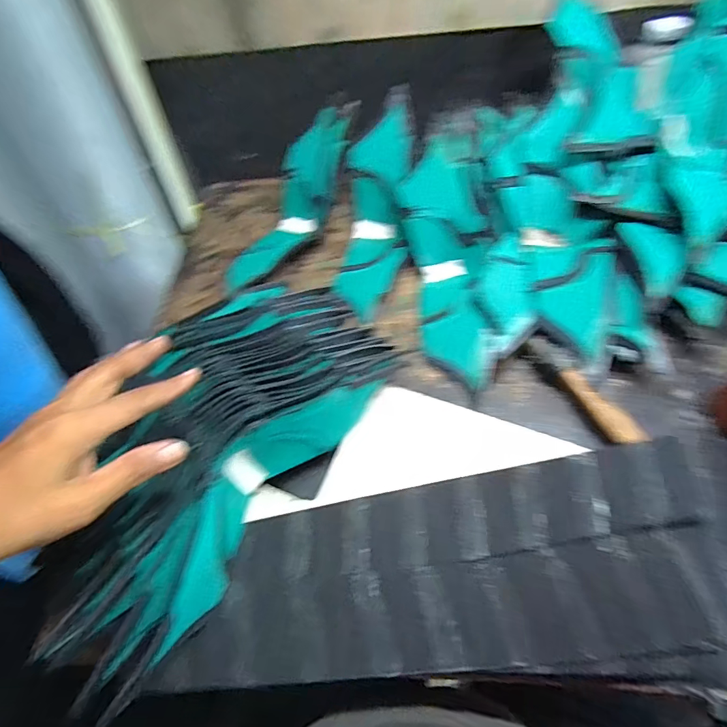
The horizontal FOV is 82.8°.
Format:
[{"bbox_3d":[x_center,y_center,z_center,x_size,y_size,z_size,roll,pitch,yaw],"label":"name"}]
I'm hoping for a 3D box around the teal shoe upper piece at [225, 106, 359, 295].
[{"bbox_3d":[-0.095,-0.216,0.542,0.099,0.067,0.283,26,82,15],"label":"teal shoe upper piece"}]

